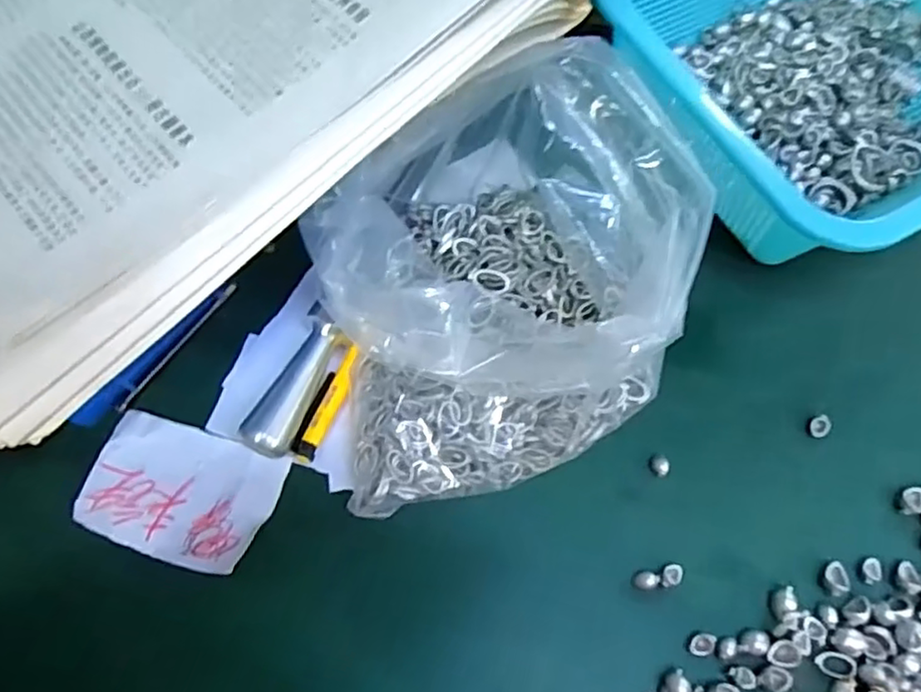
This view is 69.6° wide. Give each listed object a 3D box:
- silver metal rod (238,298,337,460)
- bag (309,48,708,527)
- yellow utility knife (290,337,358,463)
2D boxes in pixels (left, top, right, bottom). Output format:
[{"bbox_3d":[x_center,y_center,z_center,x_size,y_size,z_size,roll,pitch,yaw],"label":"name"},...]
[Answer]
[{"bbox_3d":[-0.071,0.016,0.292,0.019,0.018,0.068,22,68,7],"label":"silver metal rod"},{"bbox_3d":[0.018,-0.025,0.275,0.146,0.086,0.198,33,70,11],"label":"bag"},{"bbox_3d":[-0.058,0.024,0.293,0.011,0.013,0.055,18,68,6],"label":"yellow utility knife"}]

